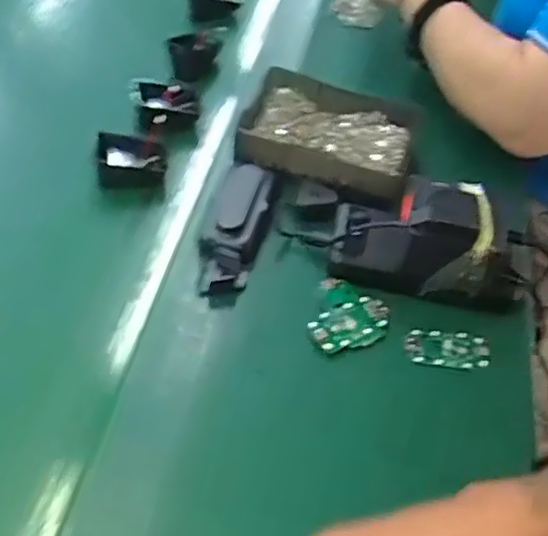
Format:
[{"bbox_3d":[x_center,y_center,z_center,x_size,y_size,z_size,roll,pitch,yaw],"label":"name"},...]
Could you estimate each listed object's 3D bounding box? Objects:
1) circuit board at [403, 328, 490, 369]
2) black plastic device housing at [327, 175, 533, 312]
[{"bbox_3d":[0.134,0.062,0.514,0.065,0.004,0.032,6,47,2],"label":"circuit board"},{"bbox_3d":[0.134,-0.034,0.541,0.158,0.077,0.090,14,48,8],"label":"black plastic device housing"}]

